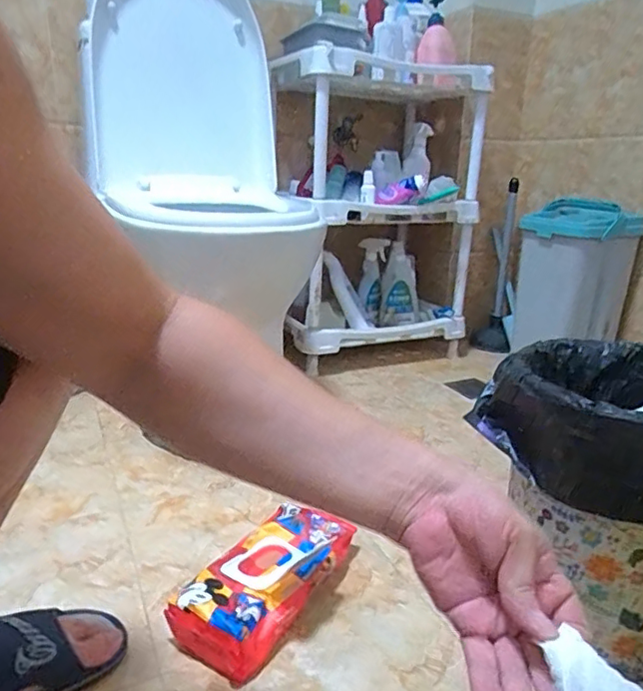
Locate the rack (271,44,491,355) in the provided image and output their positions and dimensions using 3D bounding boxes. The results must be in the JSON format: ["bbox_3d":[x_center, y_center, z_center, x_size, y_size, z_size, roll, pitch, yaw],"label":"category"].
[{"bbox_3d":[0.143,-0.324,1.329,0.505,0.614,0.354,0,18,-3],"label":"rack"}]

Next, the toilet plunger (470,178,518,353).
[{"bbox_3d":[0.487,-0.199,1.533,0.104,0.458,0.095,5,18,13],"label":"toilet plunger"}]

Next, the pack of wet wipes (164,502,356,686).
[{"bbox_3d":[-0.061,0.267,0.645,0.120,0.055,0.232,11,21,26],"label":"pack of wet wipes"}]

